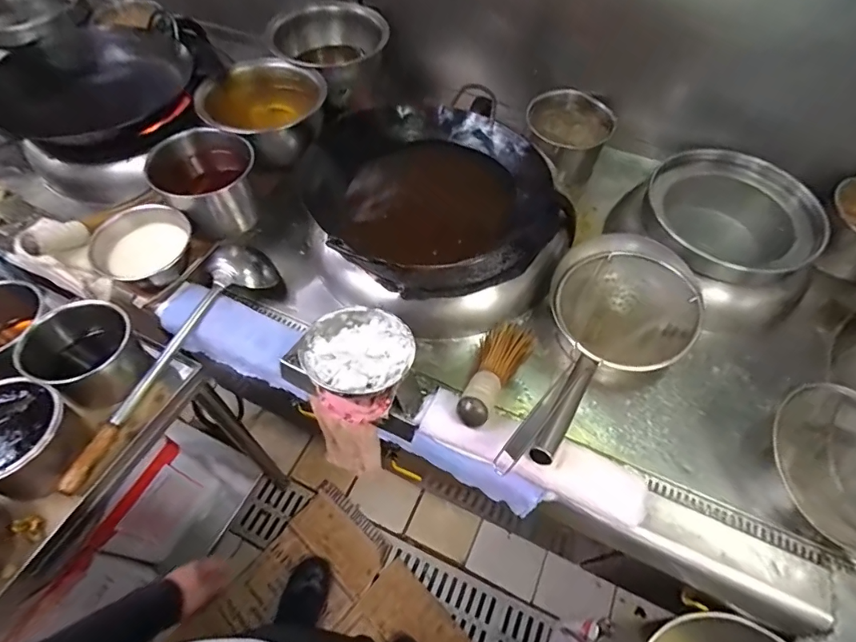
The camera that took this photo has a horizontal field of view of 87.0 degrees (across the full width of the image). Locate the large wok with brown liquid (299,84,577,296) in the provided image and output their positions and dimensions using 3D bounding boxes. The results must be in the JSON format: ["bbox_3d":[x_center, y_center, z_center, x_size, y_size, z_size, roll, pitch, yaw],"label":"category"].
[{"bbox_3d":[0.007,-0.266,0.884,0.432,0.131,0.441,0,56,1],"label":"large wok with brown liquid"}]

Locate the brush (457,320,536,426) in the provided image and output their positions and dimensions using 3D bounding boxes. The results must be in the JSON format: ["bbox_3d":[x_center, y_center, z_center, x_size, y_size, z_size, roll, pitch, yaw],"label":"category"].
[{"bbox_3d":[0.107,0.081,0.759,0.084,0.060,0.283,24,29,16],"label":"brush"}]

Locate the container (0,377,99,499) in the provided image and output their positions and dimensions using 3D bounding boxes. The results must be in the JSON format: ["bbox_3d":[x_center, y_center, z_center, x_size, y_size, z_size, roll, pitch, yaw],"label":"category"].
[{"bbox_3d":[-0.608,0.176,0.674,0.140,0.109,0.145,30,62,19],"label":"container"}]

